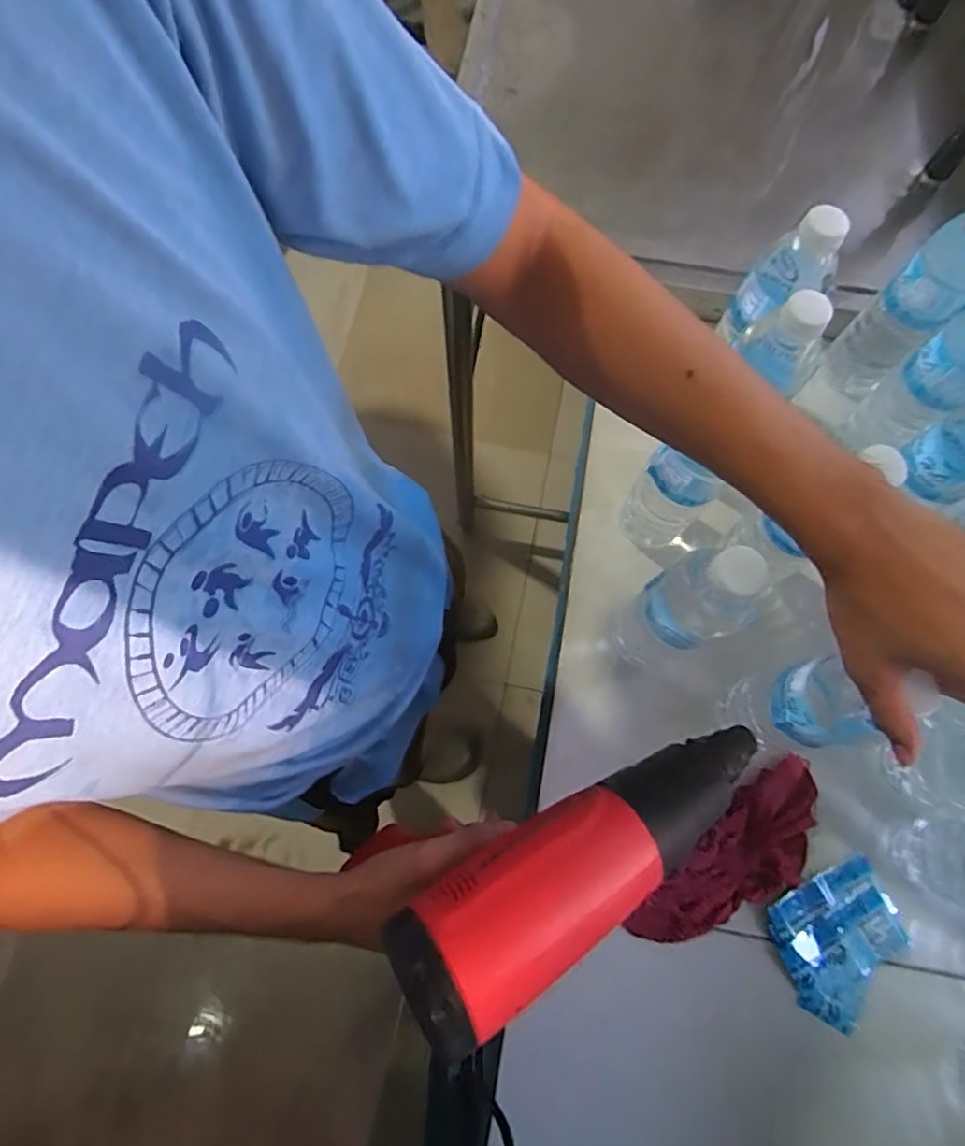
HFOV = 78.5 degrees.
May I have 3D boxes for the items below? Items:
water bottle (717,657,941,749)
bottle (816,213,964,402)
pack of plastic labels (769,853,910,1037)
[{"bbox_3d":[0.231,0.096,0.435,0.053,0.222,0.056,-1,79,4],"label":"water bottle"},{"bbox_3d":[0.392,-0.245,0.535,0.070,0.207,0.075,43,78,12],"label":"bottle"},{"bbox_3d":[0.291,0.298,0.477,0.102,0.013,0.099,-26,74,-7],"label":"pack of plastic labels"}]

